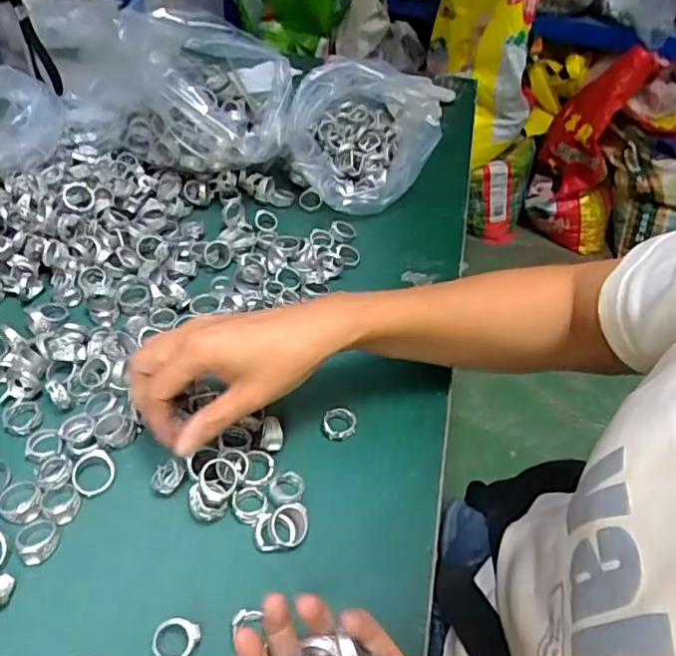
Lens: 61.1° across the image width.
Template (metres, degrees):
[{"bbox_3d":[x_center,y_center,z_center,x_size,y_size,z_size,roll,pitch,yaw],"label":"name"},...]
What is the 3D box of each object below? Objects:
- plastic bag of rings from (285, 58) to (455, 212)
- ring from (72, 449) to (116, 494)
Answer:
[{"bbox_3d":[0.027,-0.219,0.623,0.151,0.131,0.185,6,45,-2],"label":"plastic bag of rings"},{"bbox_3d":[-0.159,0.094,0.373,0.026,0.005,0.028,7,59,-11],"label":"ring"}]

